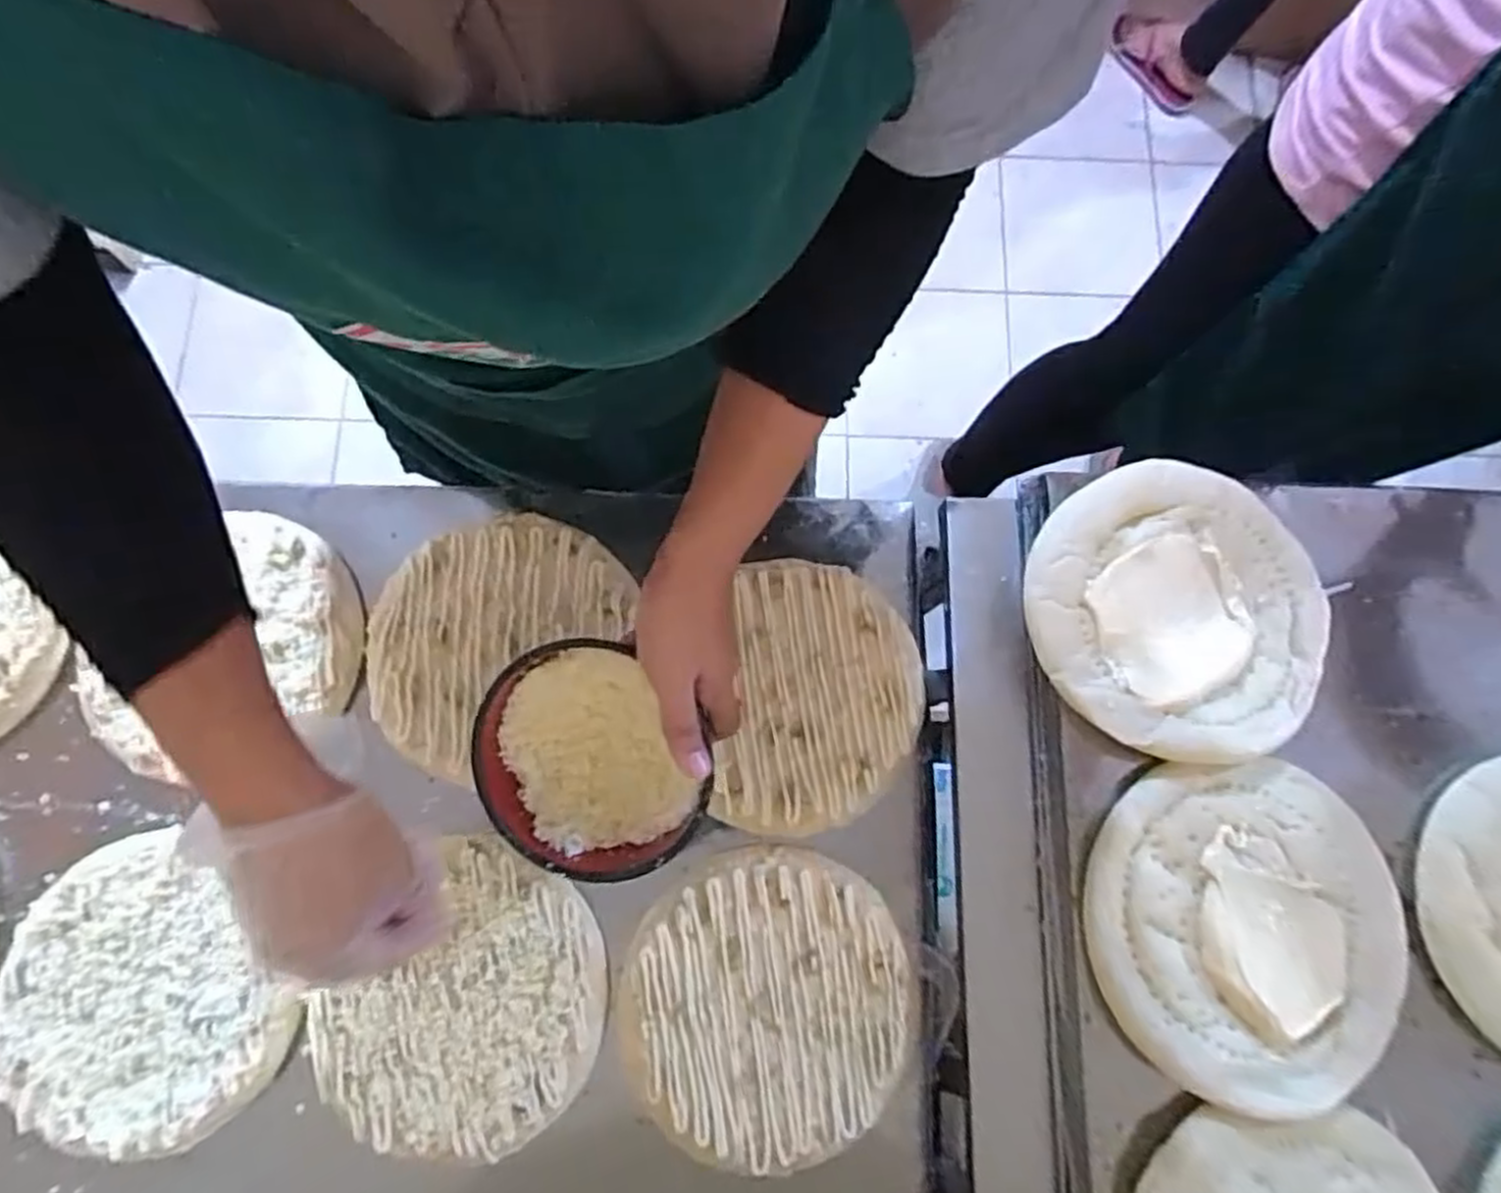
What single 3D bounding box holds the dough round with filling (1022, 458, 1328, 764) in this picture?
[{"bbox_3d":[0.285,0.007,0.517,0.197,0.019,0.192,0,77,-1],"label":"dough round with filling"}]

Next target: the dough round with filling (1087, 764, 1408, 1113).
[{"bbox_3d":[0.310,0.203,0.477,0.194,0.027,0.193,0,77,-1],"label":"dough round with filling"}]

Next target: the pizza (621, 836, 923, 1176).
[{"bbox_3d":[0.011,0.274,0.521,0.192,0.011,0.191,0,77,-1],"label":"pizza"}]

